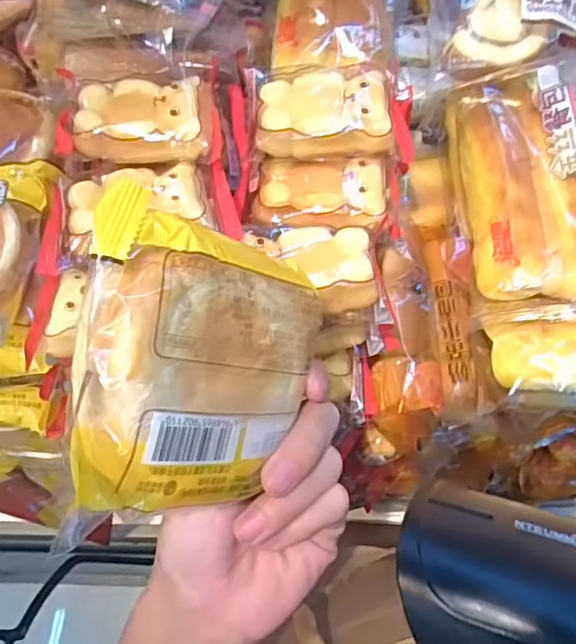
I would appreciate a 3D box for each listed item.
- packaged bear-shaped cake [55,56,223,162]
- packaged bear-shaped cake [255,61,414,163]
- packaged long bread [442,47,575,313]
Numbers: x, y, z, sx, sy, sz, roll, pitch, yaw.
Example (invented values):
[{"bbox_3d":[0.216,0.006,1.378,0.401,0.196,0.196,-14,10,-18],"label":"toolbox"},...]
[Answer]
[{"bbox_3d":[-0.088,-0.125,0.358,0.094,0.022,0.063,-3,61,2],"label":"packaged bear-shaped cake"},{"bbox_3d":[0.028,-0.127,0.361,0.091,0.023,0.055,-1,62,4],"label":"packaged bear-shaped cake"},{"bbox_3d":[0.155,-0.099,0.373,0.083,0.044,0.166,-2,61,3],"label":"packaged long bread"}]

